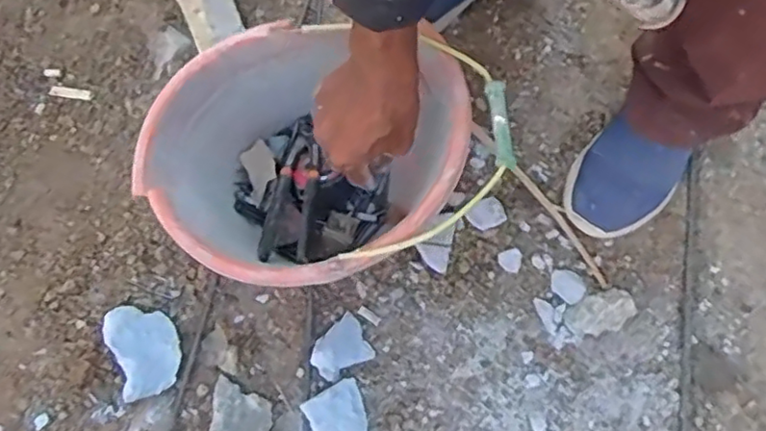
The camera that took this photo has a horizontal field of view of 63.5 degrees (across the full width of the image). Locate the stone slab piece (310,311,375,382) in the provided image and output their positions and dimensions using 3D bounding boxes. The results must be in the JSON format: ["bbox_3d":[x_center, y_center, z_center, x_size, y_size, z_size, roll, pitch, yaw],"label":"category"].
[{"bbox_3d":[-0.050,0.146,0.686,0.064,0.036,0.055,-30,77,-10],"label":"stone slab piece"}]

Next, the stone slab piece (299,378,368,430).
[{"bbox_3d":[-0.039,0.224,0.661,0.060,0.035,0.086,-31,77,-10],"label":"stone slab piece"}]

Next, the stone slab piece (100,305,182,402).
[{"bbox_3d":[-0.255,0.141,0.665,0.069,0.019,0.096,-13,71,-38],"label":"stone slab piece"}]

